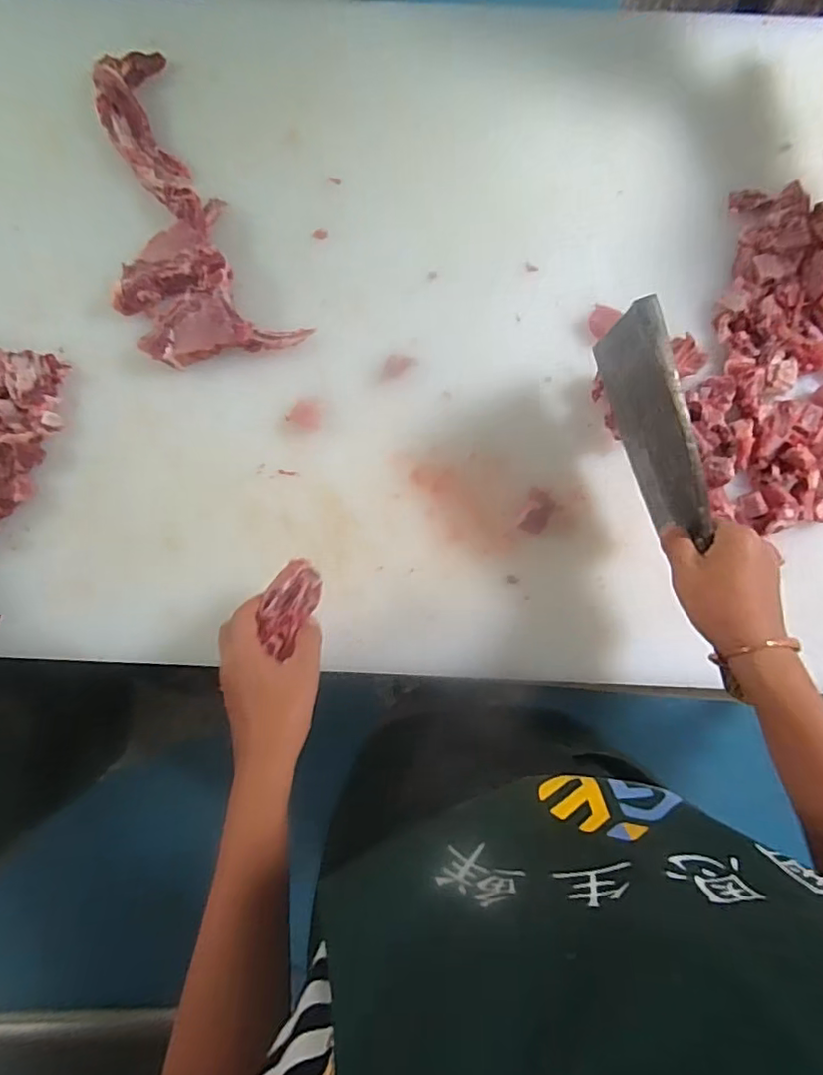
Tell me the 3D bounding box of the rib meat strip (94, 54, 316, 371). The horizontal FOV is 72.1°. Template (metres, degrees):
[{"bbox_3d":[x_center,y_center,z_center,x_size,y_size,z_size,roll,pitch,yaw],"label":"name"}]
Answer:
[{"bbox_3d":[-0.273,-0.346,0.623,0.174,0.035,0.366,-31,85,-2],"label":"rib meat strip"}]

